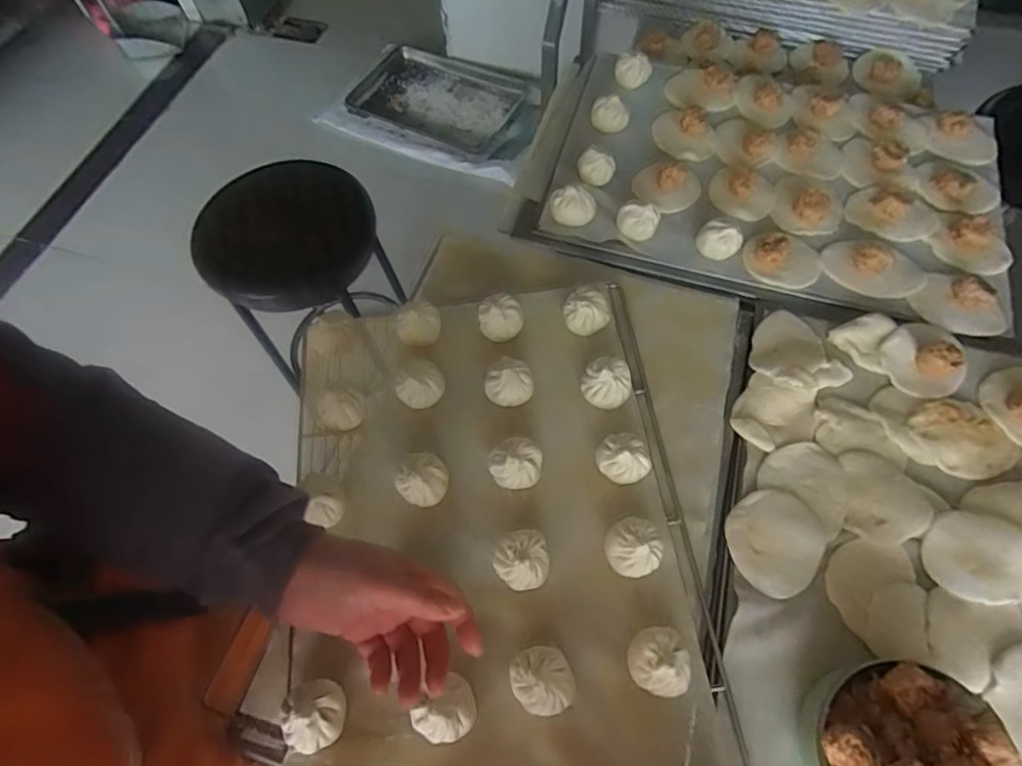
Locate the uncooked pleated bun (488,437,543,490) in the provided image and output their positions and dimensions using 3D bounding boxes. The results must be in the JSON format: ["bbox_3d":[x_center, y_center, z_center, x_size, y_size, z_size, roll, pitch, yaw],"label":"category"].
[{"bbox_3d":[0.005,0.081,0.568,0.052,0.032,0.049,0,64,3],"label":"uncooked pleated bun"}]

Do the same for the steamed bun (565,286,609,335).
[{"bbox_3d":[0.089,-0.080,0.650,0.050,0.036,0.050,-1,64,2],"label":"steamed bun"}]

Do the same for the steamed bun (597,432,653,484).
[{"bbox_3d":[0.114,0.074,0.564,0.050,0.030,0.050,-1,64,2],"label":"steamed bun"}]

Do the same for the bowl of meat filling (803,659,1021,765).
[{"bbox_3d":[0.315,0.294,0.424,0.137,0.091,0.137,-1,64,2],"label":"bowl of meat filling"}]

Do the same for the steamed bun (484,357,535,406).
[{"bbox_3d":[-0.001,-0.003,0.606,0.050,0.030,0.050,-1,64,2],"label":"steamed bun"}]

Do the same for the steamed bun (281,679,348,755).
[{"bbox_3d":[-0.166,0.284,0.474,0.052,0.026,0.052,-15,64,-4],"label":"steamed bun"}]

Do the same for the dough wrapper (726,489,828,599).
[{"bbox_3d":[0.263,0.157,0.553,0.088,0.006,0.098,41,72,20],"label":"dough wrapper"}]

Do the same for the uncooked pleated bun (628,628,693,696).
[{"bbox_3d":[0.129,0.242,0.480,0.051,0.027,0.053,-1,64,2],"label":"uncooked pleated bun"}]

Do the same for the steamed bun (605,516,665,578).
[{"bbox_3d":[0.116,0.154,0.526,0.052,0.027,0.053,-1,64,2],"label":"steamed bun"}]

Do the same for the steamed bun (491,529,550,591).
[{"bbox_3d":[0.009,0.167,0.525,0.050,0.028,0.051,-1,64,2],"label":"steamed bun"}]

